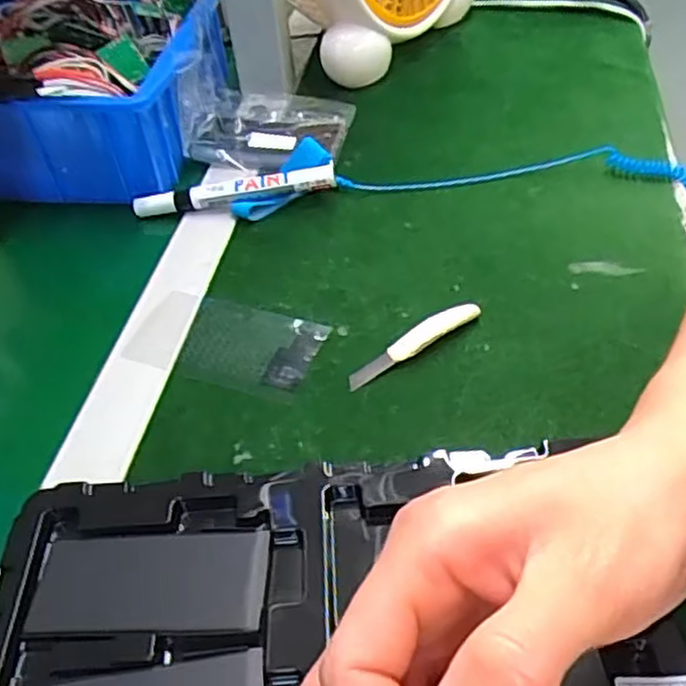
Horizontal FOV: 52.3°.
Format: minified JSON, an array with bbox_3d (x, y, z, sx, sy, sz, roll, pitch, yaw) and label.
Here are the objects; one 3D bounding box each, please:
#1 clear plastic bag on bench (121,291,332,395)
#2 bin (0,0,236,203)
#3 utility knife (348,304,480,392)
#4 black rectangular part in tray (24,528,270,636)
[{"bbox_3d":[-0.069,-0.004,0.403,0.112,0.004,0.058,12,49,16],"label":"clear plastic bag on bench"},{"bbox_3d":[-0.239,-0.215,0.537,0.286,0.118,0.205,2,47,7],"label":"bin"},{"bbox_3d":[0.040,-0.001,0.384,0.085,0.011,0.014,-25,50,-18],"label":"utility knife"},{"bbox_3d":[-0.082,0.100,0.296,0.097,0.004,0.044,-2,47,3],"label":"black rectangular part in tray"}]

